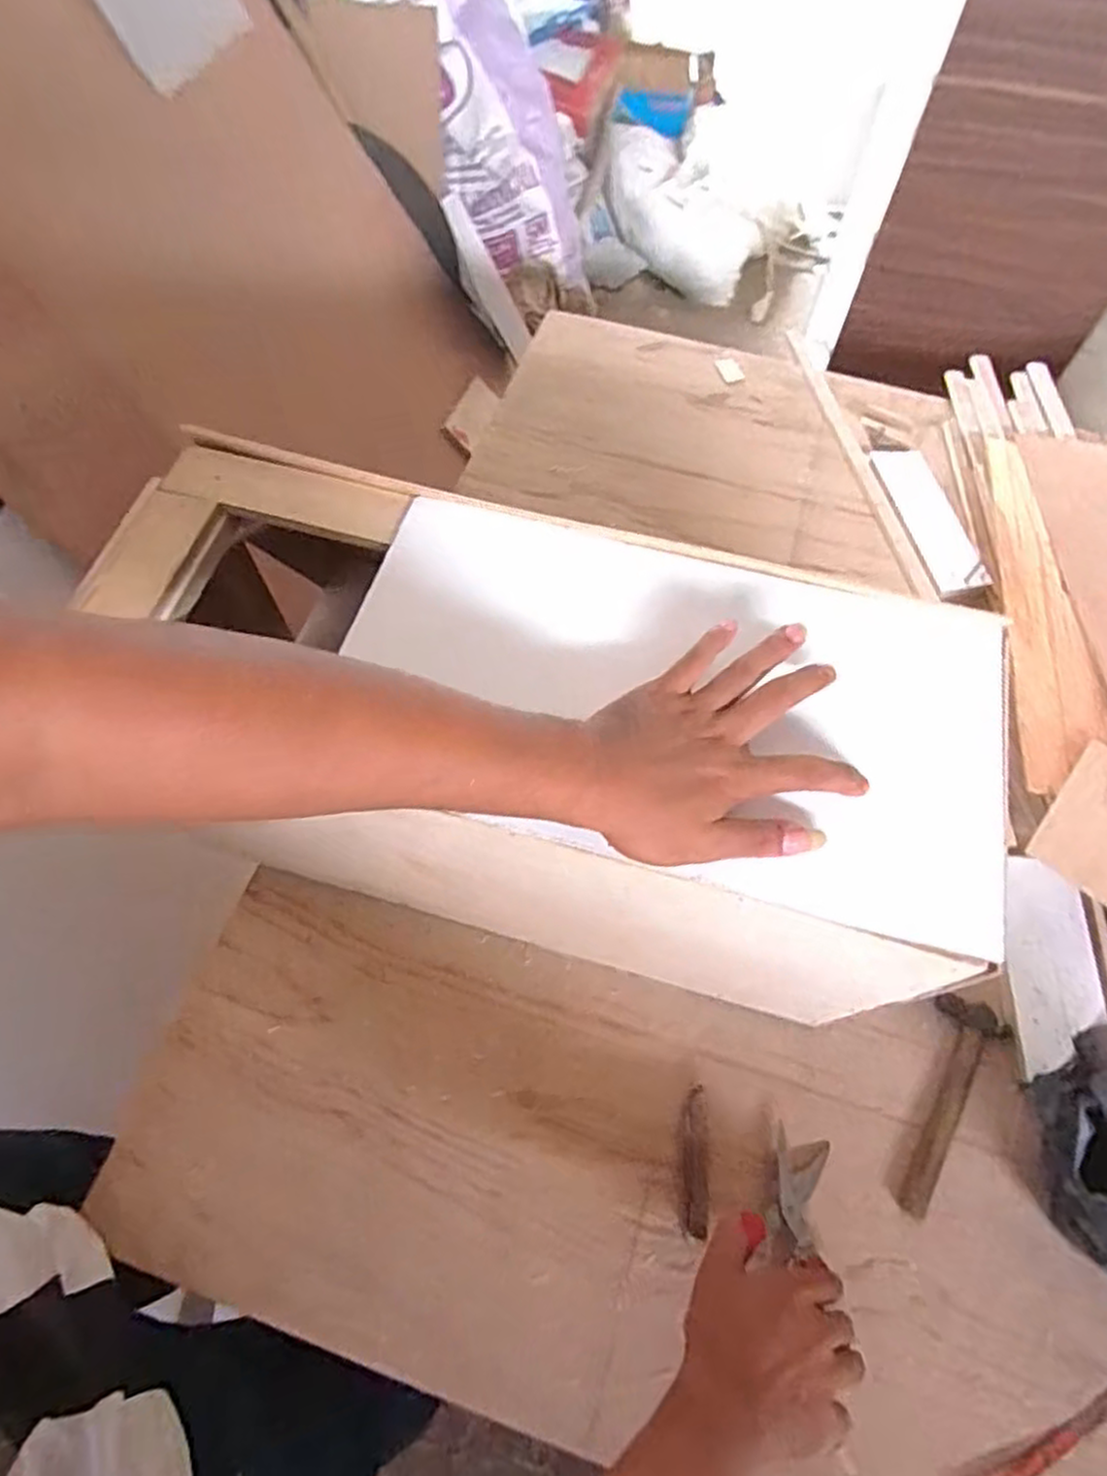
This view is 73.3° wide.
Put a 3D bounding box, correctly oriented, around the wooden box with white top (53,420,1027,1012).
[{"bbox_3d":[-0.012,0.016,0.611,0.583,0.305,0.244,14,64,6],"label":"wooden box with white top"}]

